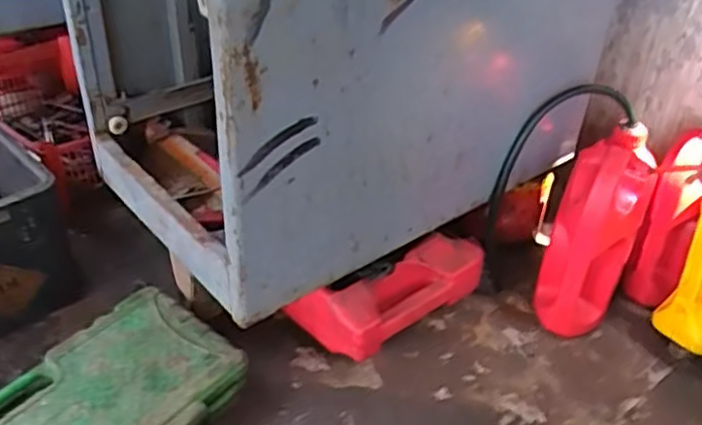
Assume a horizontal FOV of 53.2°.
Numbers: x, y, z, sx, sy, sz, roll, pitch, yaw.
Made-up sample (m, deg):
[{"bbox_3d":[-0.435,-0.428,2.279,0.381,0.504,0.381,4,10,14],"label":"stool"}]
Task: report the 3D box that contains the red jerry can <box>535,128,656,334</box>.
[{"bbox_3d":[0.363,0.037,1.050,0.109,0.298,0.163,21,40,23],"label":"red jerry can"}]

